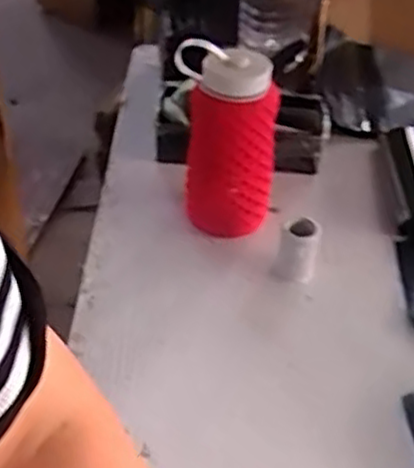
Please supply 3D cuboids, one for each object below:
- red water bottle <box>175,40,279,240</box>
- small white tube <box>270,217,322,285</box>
[{"bbox_3d":[0.019,-0.093,0.816,0.108,0.211,0.091,3,40,1],"label":"red water bottle"},{"bbox_3d":[0.097,0.021,0.794,0.046,0.069,0.037,9,40,9],"label":"small white tube"}]

